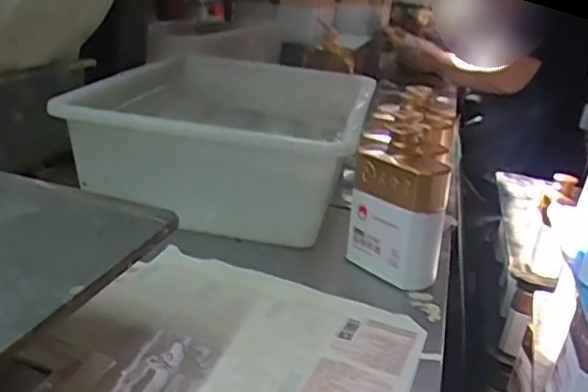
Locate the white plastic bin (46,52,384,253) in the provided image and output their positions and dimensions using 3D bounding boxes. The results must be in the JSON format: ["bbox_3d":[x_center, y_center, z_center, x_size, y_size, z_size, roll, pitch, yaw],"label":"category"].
[{"bbox_3d":[-0.068,-0.112,0.998,0.352,0.150,0.598,11,21,6],"label":"white plastic bin"}]

